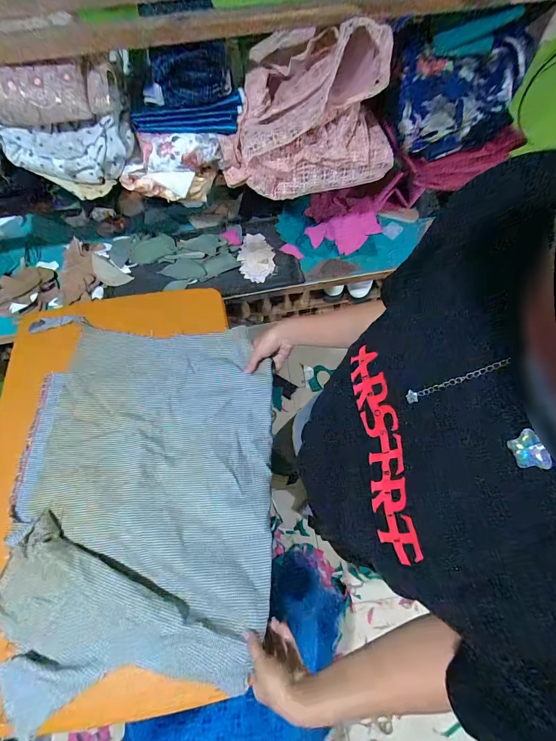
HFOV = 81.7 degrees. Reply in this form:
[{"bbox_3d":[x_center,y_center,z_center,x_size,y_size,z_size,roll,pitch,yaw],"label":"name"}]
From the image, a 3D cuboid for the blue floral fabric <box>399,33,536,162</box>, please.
[{"bbox_3d":[0.328,-0.501,0.587,0.201,0.120,0.129,-3,67,0],"label":"blue floral fabric"}]

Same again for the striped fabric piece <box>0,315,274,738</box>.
[{"bbox_3d":[-0.244,0.188,0.571,0.455,0.062,0.584,0,67,2],"label":"striped fabric piece"}]

